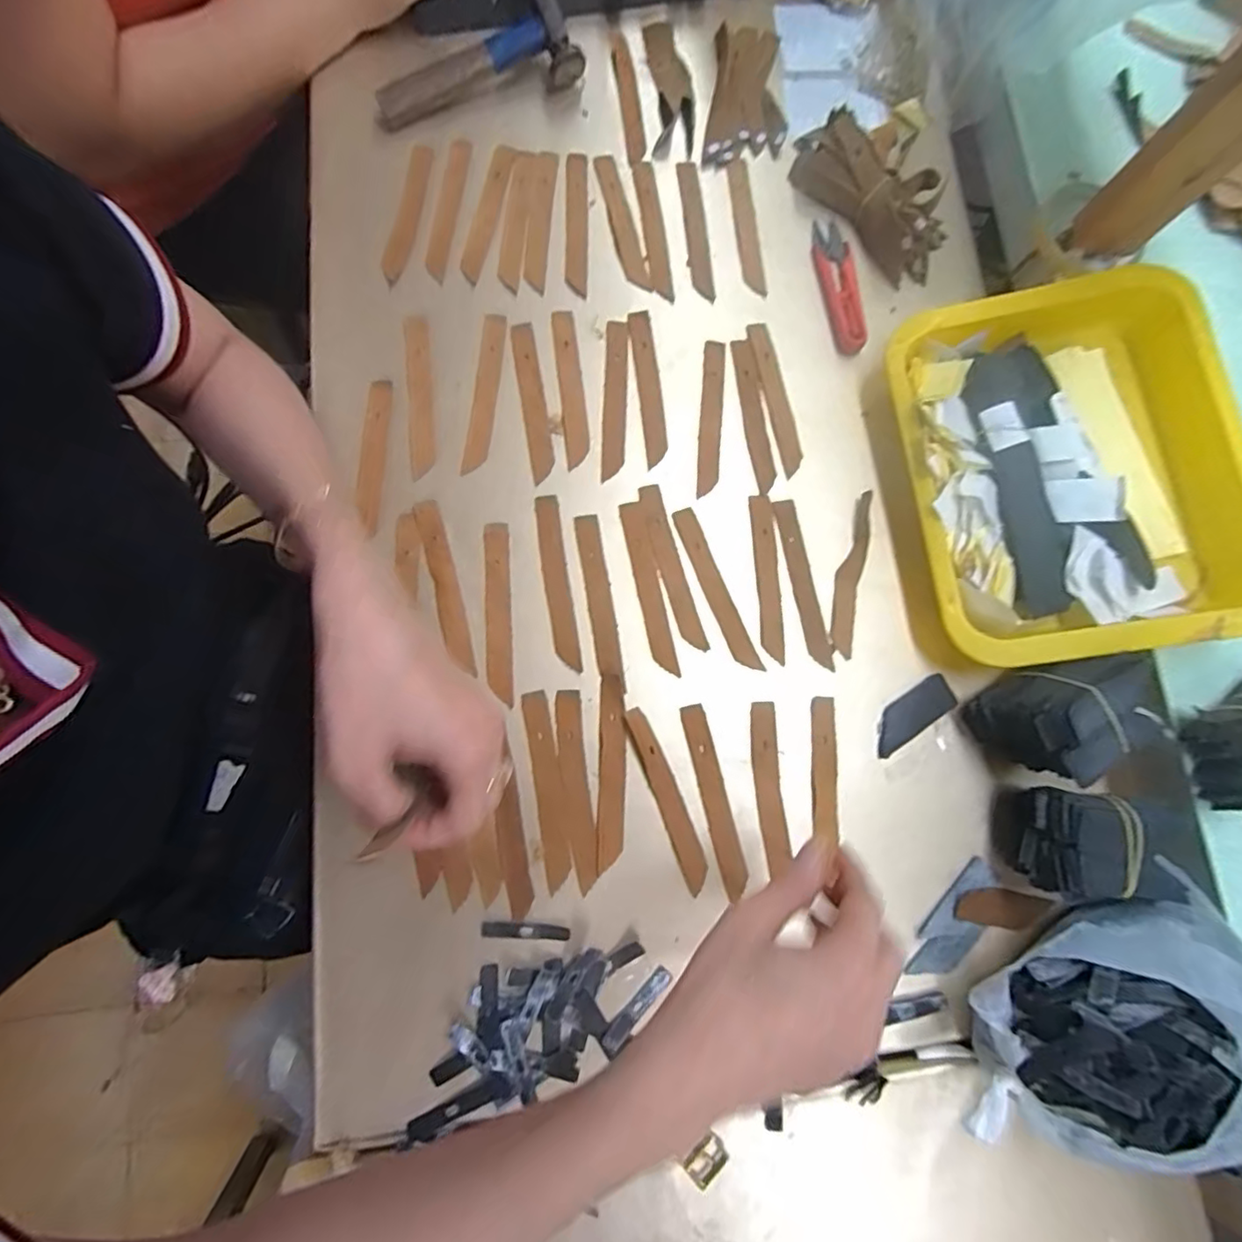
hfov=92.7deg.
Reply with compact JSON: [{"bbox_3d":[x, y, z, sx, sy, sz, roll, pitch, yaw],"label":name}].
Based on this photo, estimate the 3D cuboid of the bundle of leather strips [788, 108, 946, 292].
[{"bbox_3d":[0.199,-0.342,0.469,0.062,0.033,0.145,-41,84,-11],"label":"bundle of leather strips"}]

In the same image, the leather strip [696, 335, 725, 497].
[{"bbox_3d":[0.067,-0.152,0.445,0.016,0.005,0.122,5,79,-3],"label":"leather strip"}]

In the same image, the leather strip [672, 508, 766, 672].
[{"bbox_3d":[0.068,-0.022,0.416,0.017,0.004,0.123,-21,81,-8],"label":"leather strip"}]

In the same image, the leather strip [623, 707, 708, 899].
[{"bbox_3d":[0.031,0.114,0.383,0.019,0.005,0.117,-20,81,-8],"label":"leather strip"}]

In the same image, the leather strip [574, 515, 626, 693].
[{"bbox_3d":[-0.014,-0.015,0.411,0.017,0.005,0.122,-9,77,-7],"label":"leather strip"}]

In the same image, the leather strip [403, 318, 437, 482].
[{"bbox_3d":[-0.146,-0.164,0.431,0.018,0.006,0.126,-6,79,-5],"label":"leather strip"}]

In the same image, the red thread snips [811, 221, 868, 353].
[{"bbox_3d":[0.172,-0.264,0.467,0.029,0.007,0.116,-8,80,-6],"label":"red thread snips"}]

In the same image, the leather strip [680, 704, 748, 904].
[{"bbox_3d":[0.061,0.117,0.387,0.015,0.004,0.122,-13,80,-7],"label":"leather strip"}]

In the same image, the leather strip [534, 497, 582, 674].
[{"bbox_3d":[-0.044,-0.027,0.412,0.016,0.004,0.124,-8,80,-6],"label":"leather strip"}]

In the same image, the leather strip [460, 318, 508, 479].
[{"bbox_3d":[-0.100,-0.167,0.435,0.018,0.006,0.123,7,78,-3],"label":"leather strip"}]

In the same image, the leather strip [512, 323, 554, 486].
[{"bbox_3d":[-0.064,-0.161,0.437,0.016,0.004,0.122,-9,82,-7],"label":"leather strip"}]

